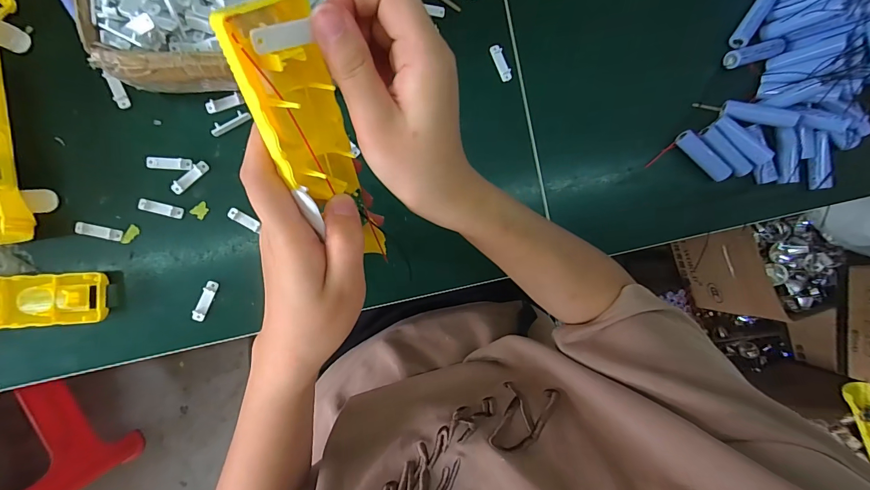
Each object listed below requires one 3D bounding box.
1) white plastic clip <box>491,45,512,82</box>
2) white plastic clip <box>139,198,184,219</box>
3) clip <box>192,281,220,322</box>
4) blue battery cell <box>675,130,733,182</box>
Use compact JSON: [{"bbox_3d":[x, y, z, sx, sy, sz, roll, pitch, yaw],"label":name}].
[{"bbox_3d":[0.067,-0.184,0.384,0.011,0.005,0.037,-23,93,-8],"label":"white plastic clip"},{"bbox_3d":[-0.248,-0.033,0.342,0.037,0.004,0.011,14,88,-8],"label":"white plastic clip"},{"bbox_3d":[-0.210,0.052,0.346,0.010,0.004,0.038,24,86,-7],"label":"clip"},{"bbox_3d":[0.286,-0.095,0.406,0.068,0.020,0.017,43,84,-6],"label":"blue battery cell"}]

